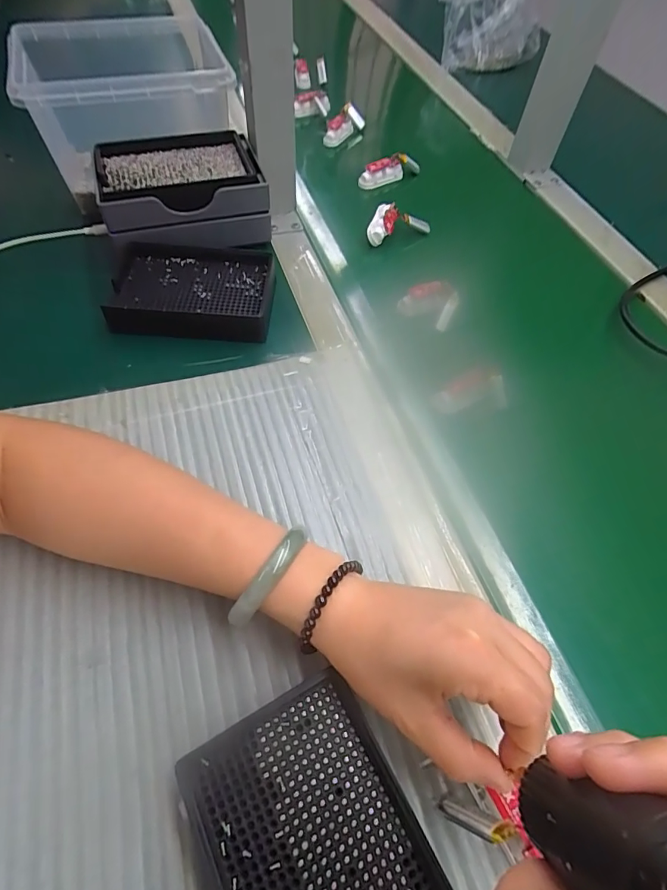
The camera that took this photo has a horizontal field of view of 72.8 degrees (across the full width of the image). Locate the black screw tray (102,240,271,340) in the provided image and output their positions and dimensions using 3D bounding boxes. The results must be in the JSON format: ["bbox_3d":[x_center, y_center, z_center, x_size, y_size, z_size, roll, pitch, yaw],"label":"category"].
[{"bbox_3d":[-0.129,-0.142,0.416,0.142,0.028,0.093,2,58,-2],"label":"black screw tray"}]

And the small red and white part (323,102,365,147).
[{"bbox_3d":[0.013,-0.430,0.603,0.025,0.030,0.073,27,60,14],"label":"small red and white part"}]

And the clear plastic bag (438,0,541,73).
[{"bbox_3d":[0.250,-0.690,0.712,0.139,0.137,0.104,-20,61,-15],"label":"clear plastic bag"}]

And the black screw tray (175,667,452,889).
[{"bbox_3d":[-0.005,0.195,0.212,0.091,0.020,0.137,-24,62,-17],"label":"black screw tray"}]

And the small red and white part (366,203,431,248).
[{"bbox_3d":[0.067,-0.245,0.496,0.079,0.027,0.026,-23,62,-17],"label":"small red and white part"}]

